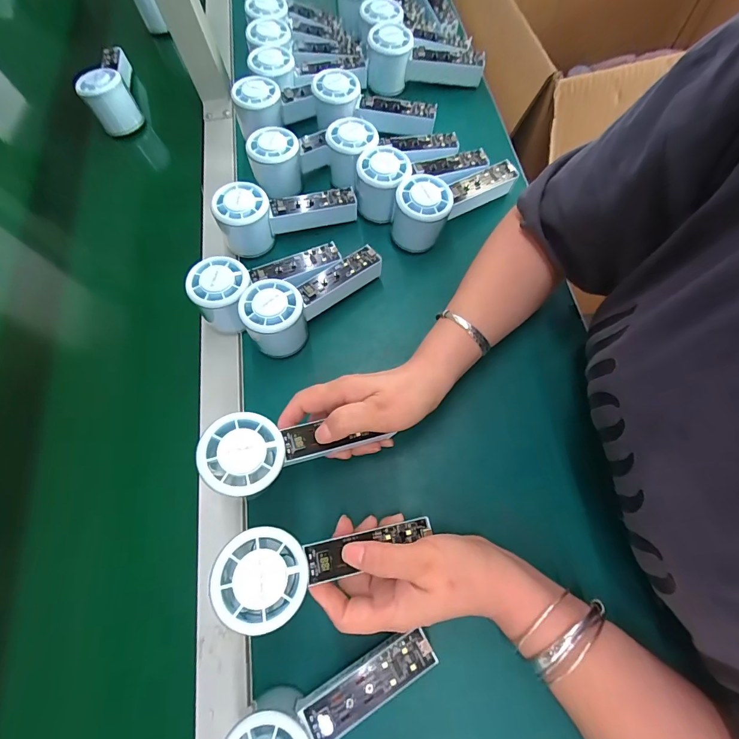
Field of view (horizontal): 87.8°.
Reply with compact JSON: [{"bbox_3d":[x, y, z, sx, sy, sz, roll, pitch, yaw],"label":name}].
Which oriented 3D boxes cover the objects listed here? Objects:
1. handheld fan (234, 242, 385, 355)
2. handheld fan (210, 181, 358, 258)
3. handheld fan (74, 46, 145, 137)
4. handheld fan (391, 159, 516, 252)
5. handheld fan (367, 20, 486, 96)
[{"bbox_3d":[-0.059,-0.077,0.387,0.057,0.066,0.150,40,75,17],"label":"handheld fan"},{"bbox_3d":[-0.089,-0.175,0.426,0.152,0.061,0.053,-13,68,-2],"label":"handheld fan"},{"bbox_3d":[-0.362,-0.402,0.534,0.054,0.062,0.142,-19,68,-5],"label":"handheld fan"},{"bbox_3d":[0.090,-0.189,0.426,0.153,0.072,0.058,-39,71,-12],"label":"handheld fan"},{"bbox_3d":[0.073,-0.414,0.508,0.150,0.057,0.063,-4,68,2],"label":"handheld fan"}]

